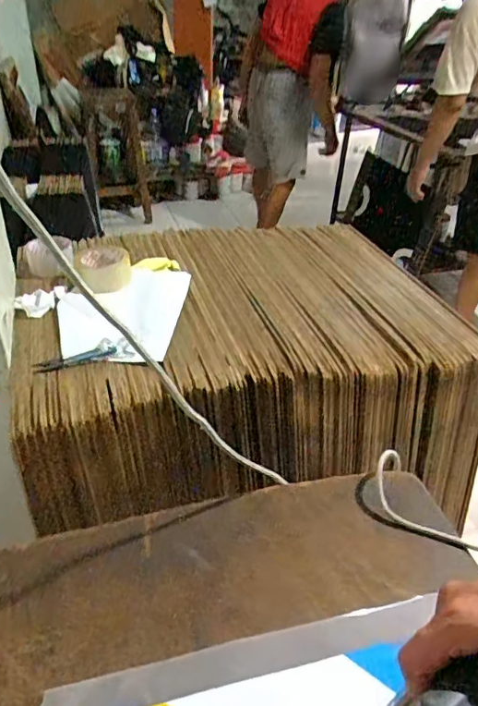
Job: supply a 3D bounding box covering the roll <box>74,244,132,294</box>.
[{"bbox_3d":[-0.260,-0.167,1.004,0.092,0.061,0.092,2,35,-2],"label":"roll"}]

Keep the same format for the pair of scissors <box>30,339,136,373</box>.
[{"bbox_3d":[-0.234,0.001,0.786,0.142,0.021,0.033,-12,38,-20],"label":"pair of scissors"}]

